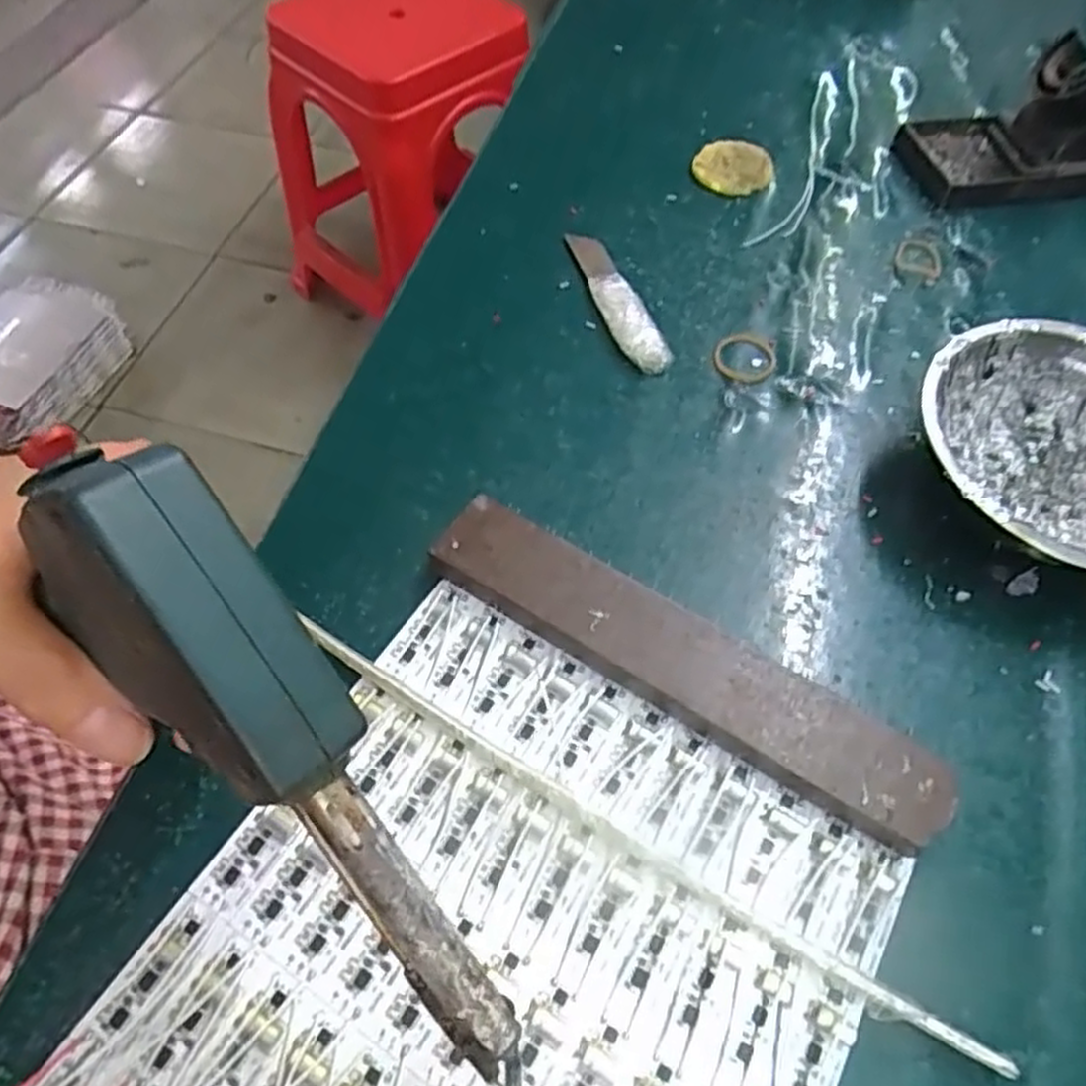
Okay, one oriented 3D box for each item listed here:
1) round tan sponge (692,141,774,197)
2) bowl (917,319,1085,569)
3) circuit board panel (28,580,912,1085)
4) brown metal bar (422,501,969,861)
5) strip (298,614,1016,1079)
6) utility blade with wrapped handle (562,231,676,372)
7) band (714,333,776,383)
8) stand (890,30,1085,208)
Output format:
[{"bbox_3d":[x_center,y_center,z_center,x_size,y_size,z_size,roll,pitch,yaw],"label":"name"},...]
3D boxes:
[{"bbox_3d":[0.113,-0.222,0.450,0.045,0.009,0.042,1,59,-2],"label":"round tan sponge"},{"bbox_3d":[0.216,-0.033,0.317,0.125,0.041,0.117,1,59,-2],"label":"bowl"},{"bbox_3d":[-0.018,0.141,0.228,0.194,0.008,0.221,29,62,14],"label":"circuit board panel"},{"bbox_3d":[0.048,0.043,0.281,0.197,0.018,0.036,30,63,15],"label":"brown metal bar"},{"bbox_3d":[0.021,0.093,0.256,0.261,0.009,0.009,28,62,14],"label":"strip"},{"bbox_3d":[0.036,-0.126,0.386,0.020,0.011,0.102,-17,61,-12],"label":"utility blade with wrapped handle"},{"bbox_3d":[0.098,-0.091,0.369,0.029,0.004,0.033,25,62,12],"label":"band"},{"bbox_3d":[0.281,-0.234,0.419,0.140,0.068,0.056,-4,60,-5],"label":"stand"}]

